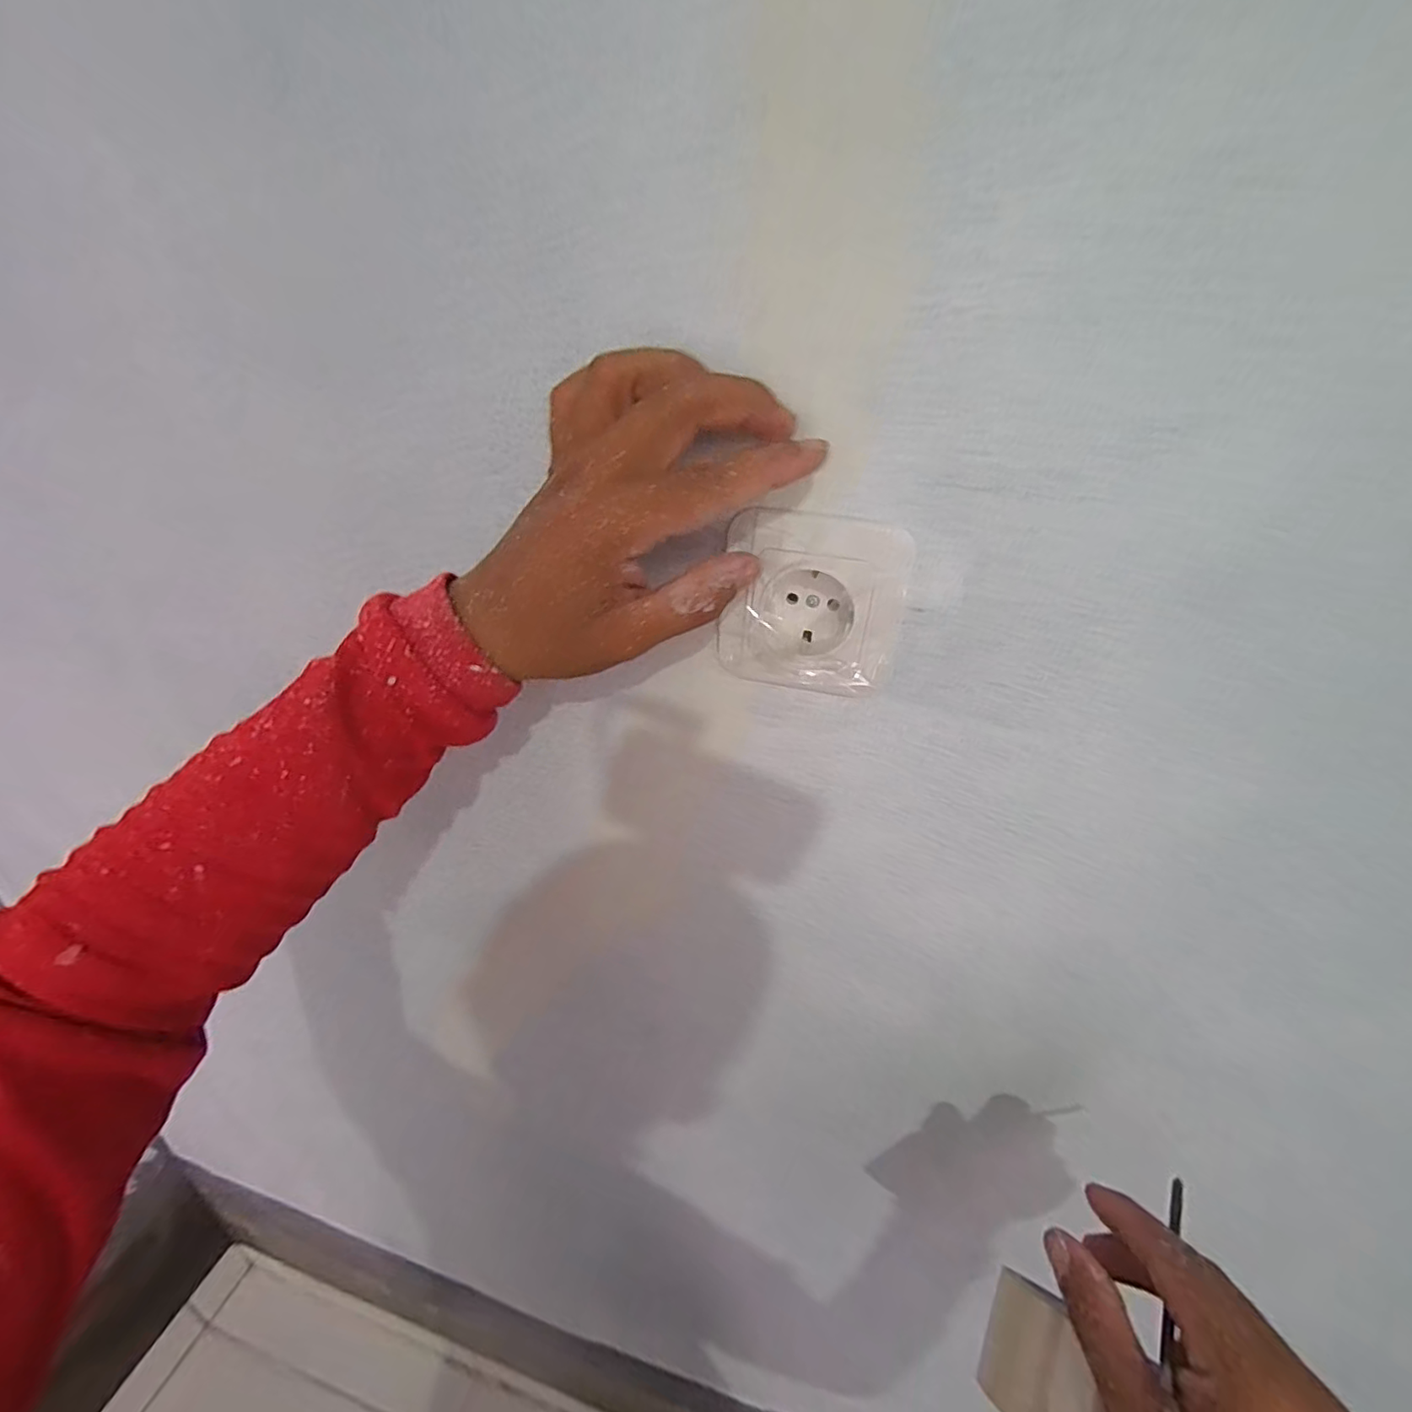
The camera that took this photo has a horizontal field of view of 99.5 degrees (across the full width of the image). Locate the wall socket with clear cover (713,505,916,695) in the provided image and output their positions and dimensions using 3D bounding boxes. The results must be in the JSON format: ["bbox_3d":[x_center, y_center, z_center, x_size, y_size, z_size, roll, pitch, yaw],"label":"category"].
[{"bbox_3d":[0.047,-0.046,0.269,0.077,0.076,0.020,11,30,9],"label":"wall socket with clear cover"}]

